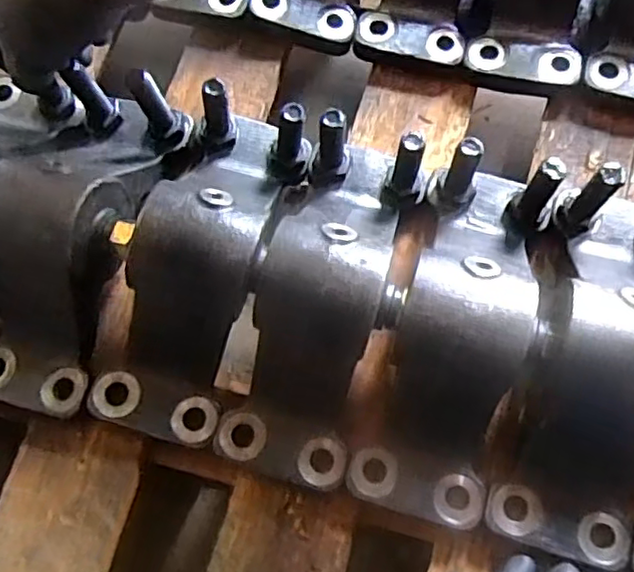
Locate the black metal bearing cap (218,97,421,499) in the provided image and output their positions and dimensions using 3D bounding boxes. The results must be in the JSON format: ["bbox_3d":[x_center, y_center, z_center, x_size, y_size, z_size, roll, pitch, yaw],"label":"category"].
[{"bbox_3d":[0.006,0.004,0.385,0.079,0.086,0.219,17,75,7],"label":"black metal bearing cap"}]

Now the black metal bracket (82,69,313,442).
[{"bbox_3d":[-0.071,-0.020,0.395,0.084,0.087,0.223,17,75,7],"label":"black metal bracket"}]

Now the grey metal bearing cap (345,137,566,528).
[{"bbox_3d":[0.086,0.024,0.376,0.074,0.088,0.217,16,75,7],"label":"grey metal bearing cap"}]

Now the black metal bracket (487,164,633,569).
[{"bbox_3d":[0.171,0.037,0.359,0.085,0.065,0.229,19,76,8],"label":"black metal bracket"}]

